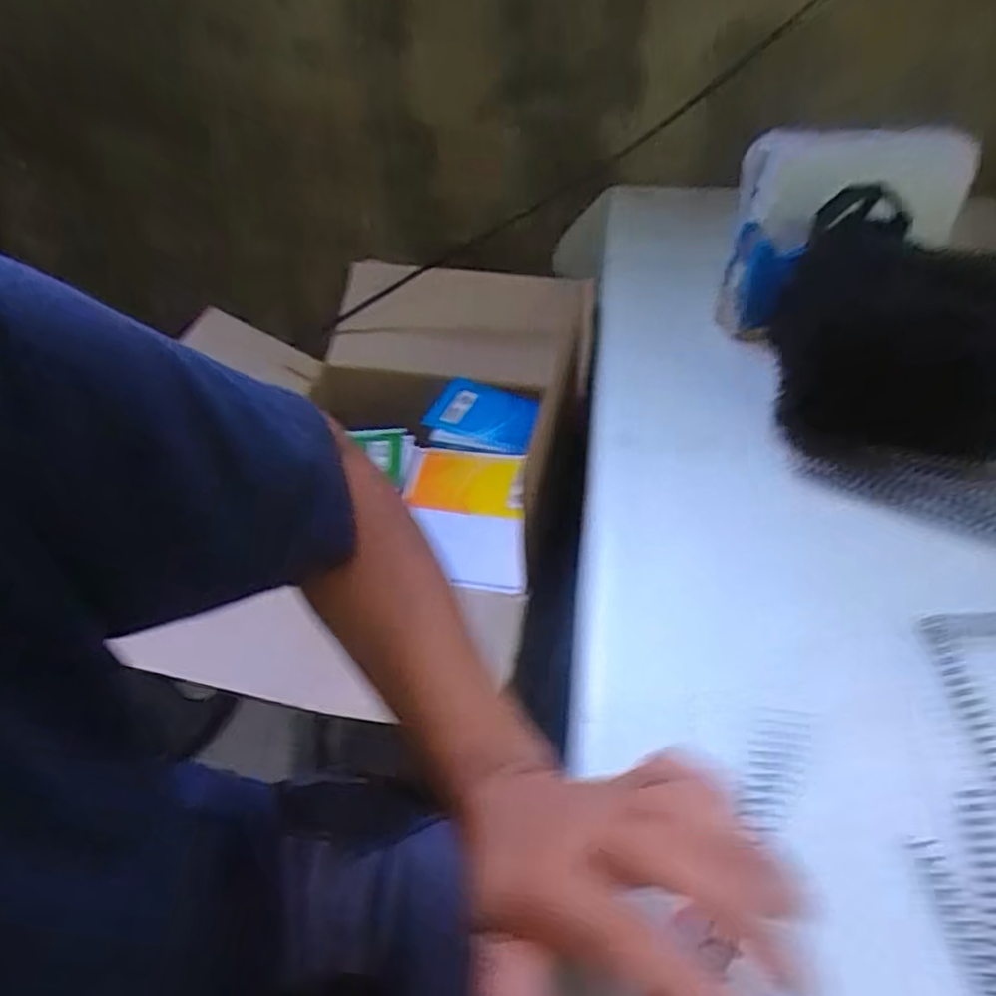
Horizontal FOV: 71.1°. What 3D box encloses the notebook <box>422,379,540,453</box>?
[{"bbox_3d":[-0.016,-0.088,0.743,0.118,0.015,0.100,12,47,15],"label":"notebook"}]

